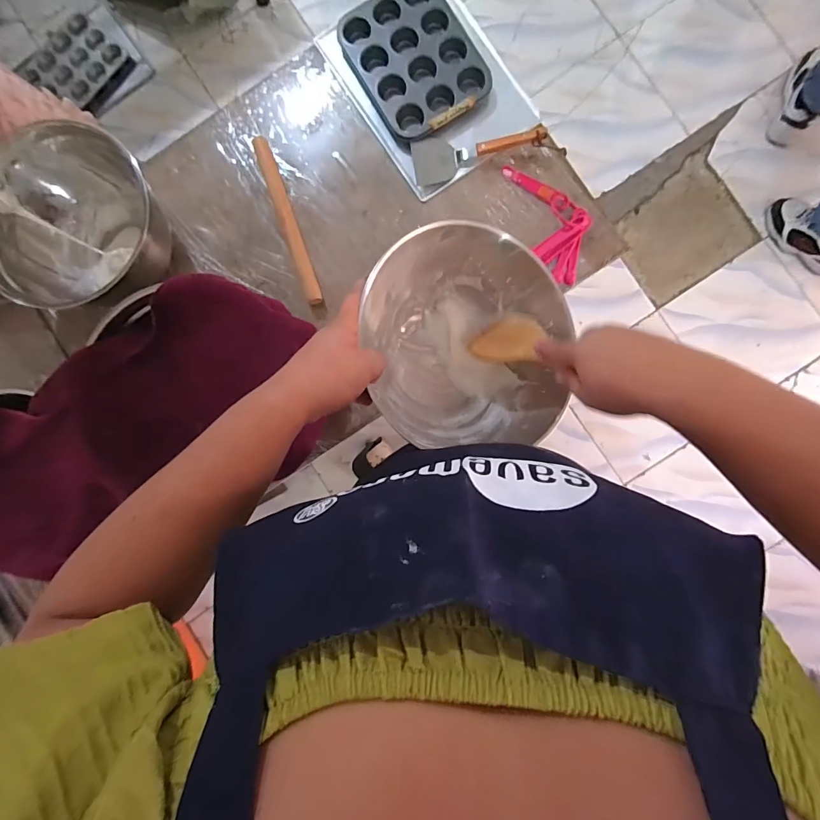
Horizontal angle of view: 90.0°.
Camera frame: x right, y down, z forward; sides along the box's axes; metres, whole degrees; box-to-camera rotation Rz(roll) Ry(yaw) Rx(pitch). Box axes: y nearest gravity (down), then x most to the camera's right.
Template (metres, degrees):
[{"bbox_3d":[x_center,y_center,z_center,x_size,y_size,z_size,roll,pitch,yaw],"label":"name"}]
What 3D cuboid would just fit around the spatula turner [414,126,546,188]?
[{"bbox_3d":[0.113,-0.447,0.694,0.216,0.038,0.076,-11,90,2],"label":"spatula turner"}]

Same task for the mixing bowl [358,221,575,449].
[{"bbox_3d":[0.064,-0.075,0.441,0.203,0.118,0.214,0,90,2],"label":"mixing bowl"}]

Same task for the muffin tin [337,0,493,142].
[{"bbox_3d":[0.006,-0.601,0.701,0.182,0.024,0.240,-32,89,2],"label":"muffin tin"}]

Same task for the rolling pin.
[{"bbox_3d":[-0.213,-0.328,0.717,0.029,0.025,0.288,-19,89,2],"label":"rolling pin"}]

